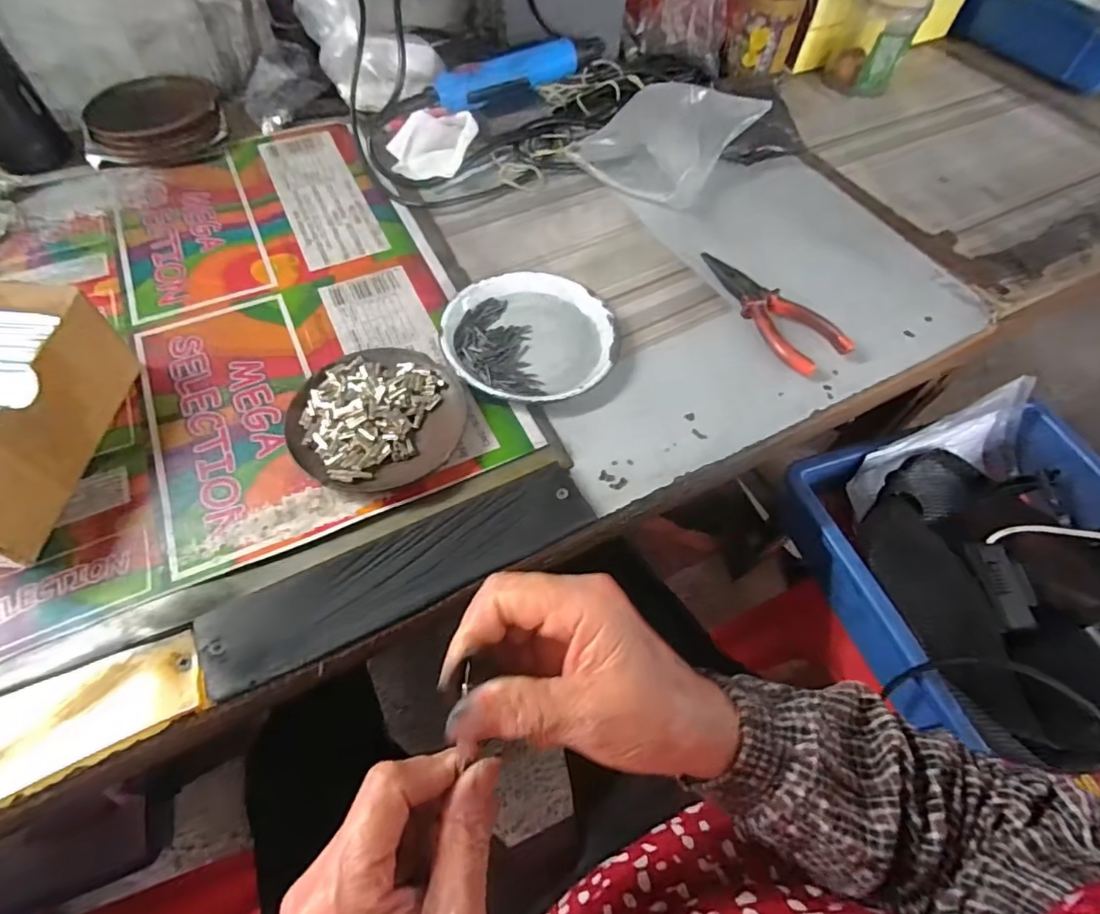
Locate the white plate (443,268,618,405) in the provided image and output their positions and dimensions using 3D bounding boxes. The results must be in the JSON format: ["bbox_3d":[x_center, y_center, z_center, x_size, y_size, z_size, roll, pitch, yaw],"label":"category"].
[{"bbox_3d":[-0.015,-0.094,0.428,0.130,0.014,0.129,2,58,-3],"label":"white plate"}]

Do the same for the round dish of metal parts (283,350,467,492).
[{"bbox_3d":[-0.115,-0.028,0.372,0.109,0.025,0.110,2,58,-3],"label":"round dish of metal parts"}]

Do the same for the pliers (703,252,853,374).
[{"bbox_3d":[0.184,-0.127,0.456,0.050,0.018,0.144,-20,61,-15],"label":"pliers"}]

